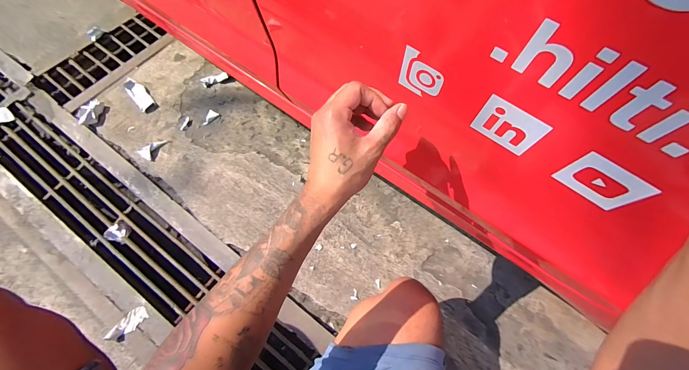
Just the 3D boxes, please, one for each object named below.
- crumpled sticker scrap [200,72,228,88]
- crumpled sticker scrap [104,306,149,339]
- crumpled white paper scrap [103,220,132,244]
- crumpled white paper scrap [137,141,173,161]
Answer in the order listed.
[{"bbox_3d":[-0.392,-0.321,0.944,0.078,0.013,0.030,-25,71,-14],"label":"crumpled sticker scrap"},{"bbox_3d":[-0.491,0.315,0.710,0.037,0.013,0.087,39,70,12],"label":"crumpled sticker scrap"},{"bbox_3d":[-0.581,0.119,0.807,0.049,0.020,0.055,17,67,4],"label":"crumpled white paper scrap"},{"bbox_3d":[-0.511,-0.101,0.842,0.052,0.014,0.072,30,68,9],"label":"crumpled white paper scrap"}]

